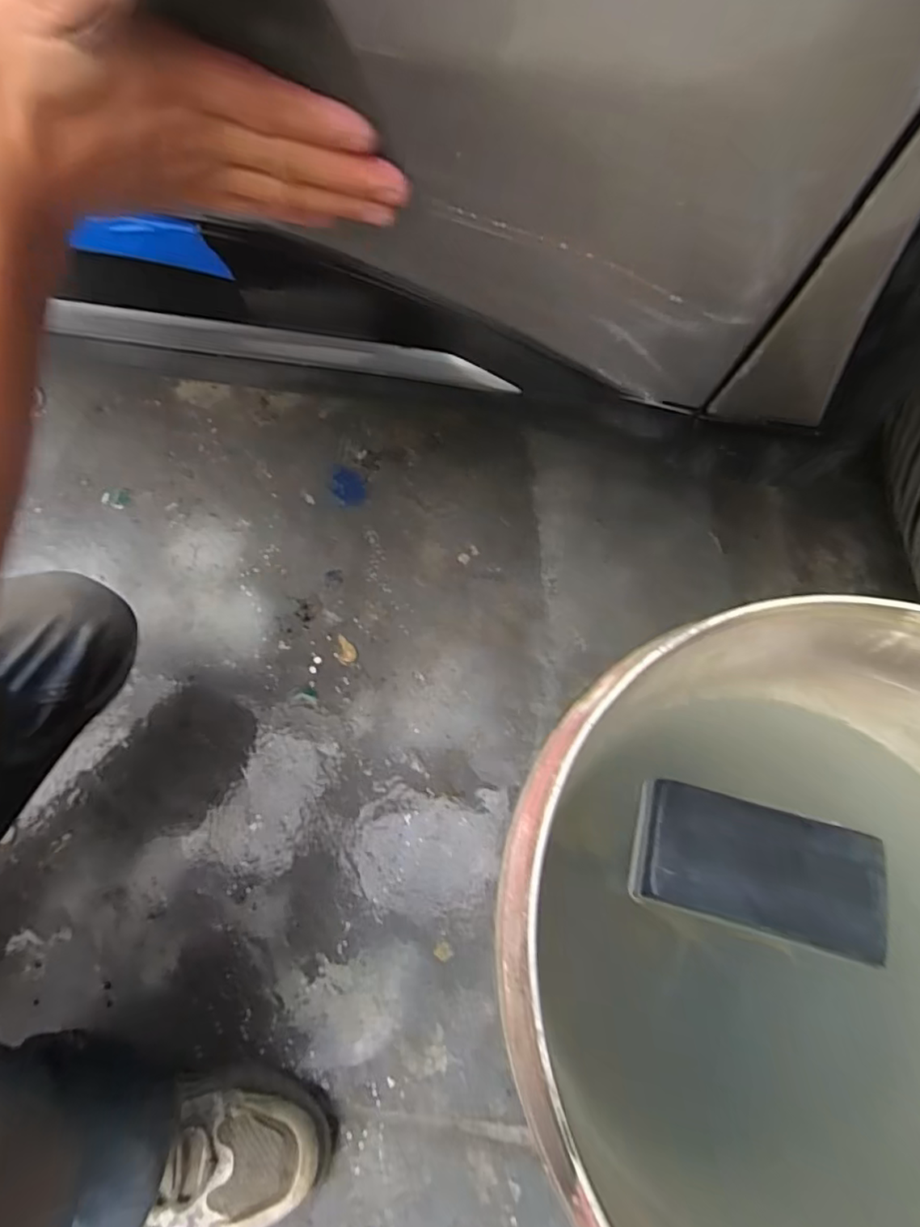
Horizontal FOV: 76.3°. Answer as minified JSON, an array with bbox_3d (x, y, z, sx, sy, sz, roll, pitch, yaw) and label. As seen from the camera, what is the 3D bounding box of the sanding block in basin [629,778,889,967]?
[{"bbox_3d":[0.173,0.145,0.339,0.137,0.023,0.069,12,65,7],"label":"sanding block in basin"}]

